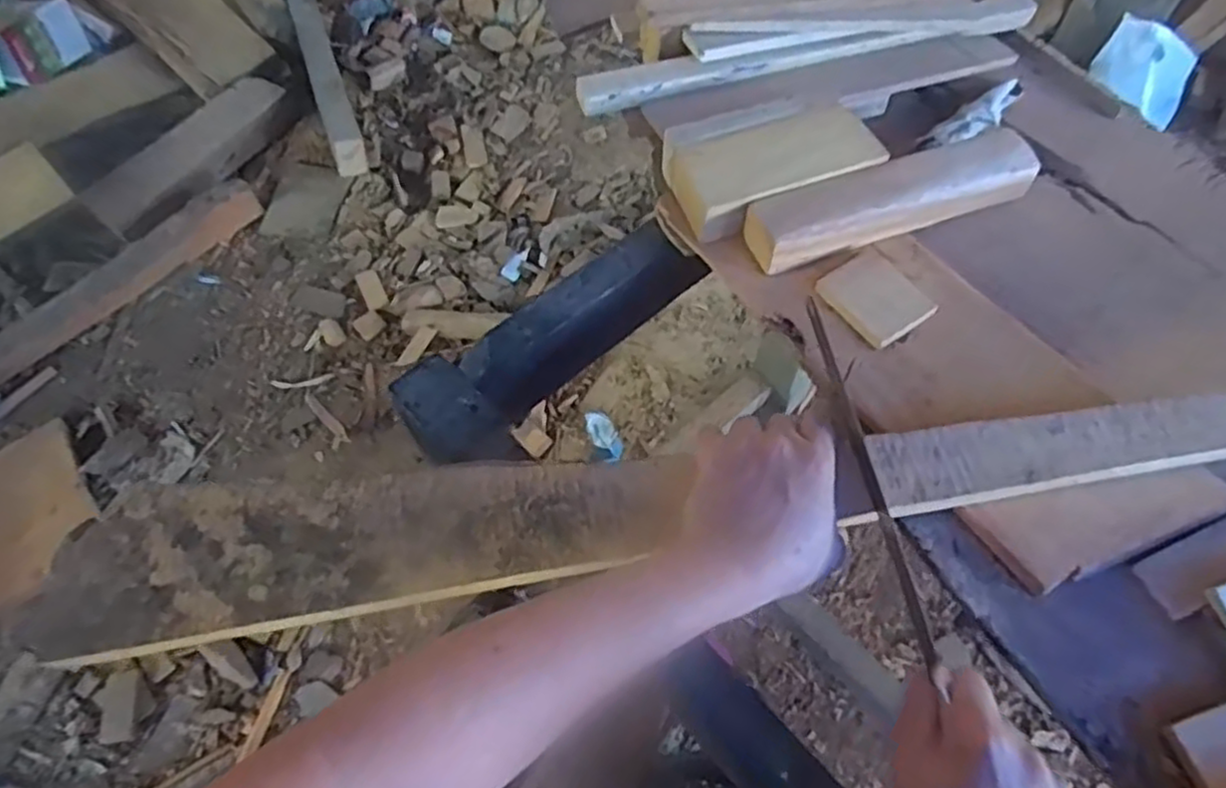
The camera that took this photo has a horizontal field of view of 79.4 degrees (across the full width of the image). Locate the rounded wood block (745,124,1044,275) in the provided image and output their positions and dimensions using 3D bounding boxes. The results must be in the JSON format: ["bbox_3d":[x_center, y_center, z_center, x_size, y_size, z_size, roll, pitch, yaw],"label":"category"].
[{"bbox_3d":[0.207,-0.145,0.551,0.221,0.037,0.046,-19,61,-9],"label":"rounded wood block"}]

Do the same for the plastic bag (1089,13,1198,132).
[{"bbox_3d":[1.020,-0.610,1.421,0.185,0.137,0.119,34,66,19],"label":"plastic bag"}]

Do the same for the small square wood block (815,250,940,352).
[{"bbox_3d":[0.184,-0.068,0.519,0.056,0.011,0.068,-31,64,-16],"label":"small square wood block"}]

